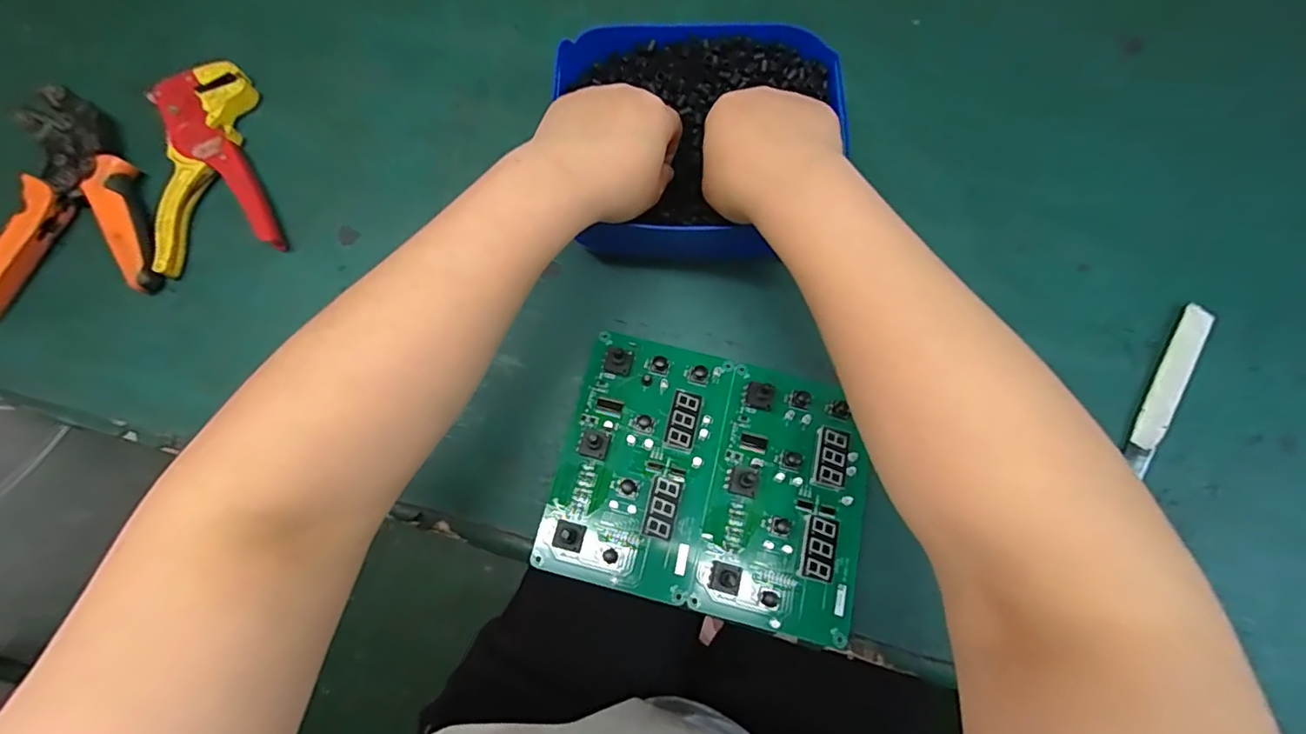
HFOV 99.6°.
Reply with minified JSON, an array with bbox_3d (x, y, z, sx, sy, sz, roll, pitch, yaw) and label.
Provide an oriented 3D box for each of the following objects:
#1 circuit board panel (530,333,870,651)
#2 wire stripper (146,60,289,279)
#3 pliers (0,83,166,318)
[{"bbox_3d":[0.040,0.072,0.363,0.197,0.015,0.162,14,70,3],"label":"circuit board panel"},{"bbox_3d":[-0.341,-0.156,0.427,0.085,0.024,0.159,-15,77,-4],"label":"wire stripper"},{"bbox_3d":[-0.447,-0.126,0.418,0.125,0.028,0.168,-14,77,-4],"label":"pliers"}]

